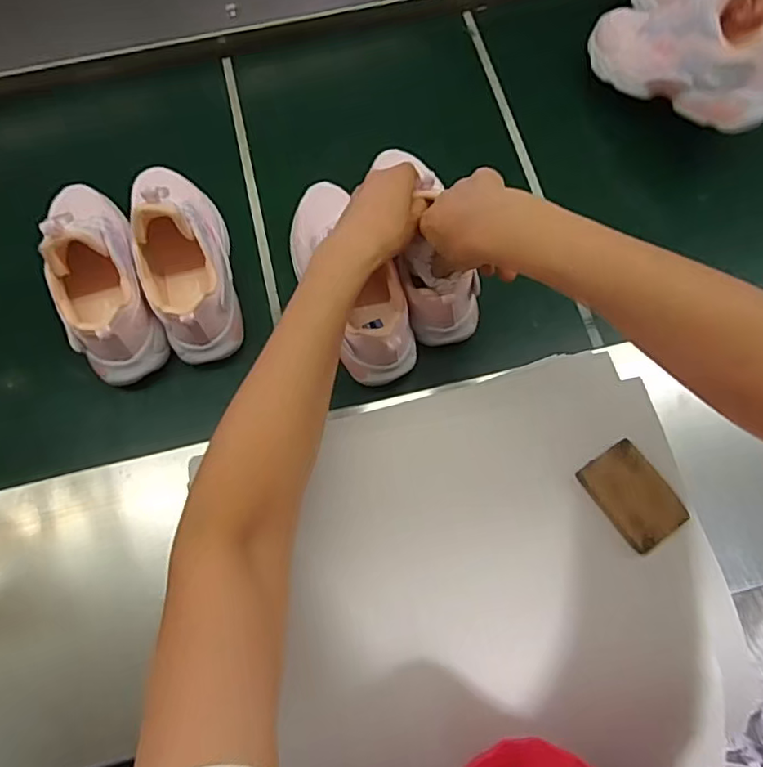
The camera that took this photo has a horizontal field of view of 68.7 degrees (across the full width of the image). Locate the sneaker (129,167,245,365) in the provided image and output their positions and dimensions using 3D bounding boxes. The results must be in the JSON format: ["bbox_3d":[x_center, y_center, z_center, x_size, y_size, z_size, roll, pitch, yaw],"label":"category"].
[{"bbox_3d":[-0.196,-0.137,0.548,0.081,0.126,0.218,-13,71,-4],"label":"sneaker"}]

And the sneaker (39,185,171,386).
[{"bbox_3d":[-0.284,-0.117,0.543,0.080,0.121,0.225,-25,73,-8],"label":"sneaker"}]

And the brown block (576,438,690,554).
[{"bbox_3d":[0.191,0.084,0.424,0.051,0.010,0.072,-31,74,-10],"label":"brown block"}]

